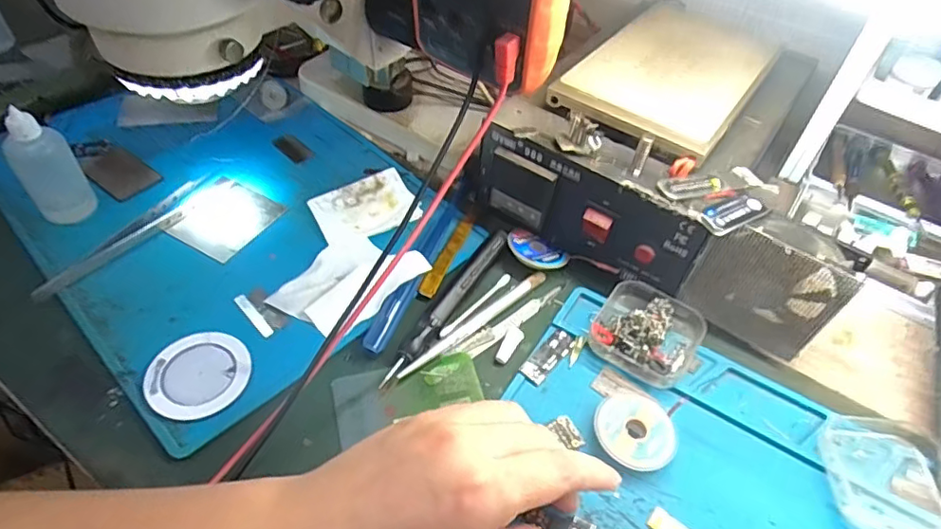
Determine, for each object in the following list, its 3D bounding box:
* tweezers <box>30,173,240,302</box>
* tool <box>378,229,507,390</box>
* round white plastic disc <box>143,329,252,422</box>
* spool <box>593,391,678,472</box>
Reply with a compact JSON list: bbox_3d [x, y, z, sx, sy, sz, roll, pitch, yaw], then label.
[{"bbox_3d":[-0.232,-0.023,0.397,0.024,0.011,0.145,26,53,18],"label":"tweezers"},{"bbox_3d":[-0.014,0.024,0.372,0.013,0.013,0.140,27,53,19],"label":"tool"},{"bbox_3d":[-0.158,0.063,0.330,0.055,0.007,0.054,2,49,-2],"label":"round white plastic disc"},{"bbox_3d":[0.092,0.096,0.321,0.042,0.013,0.045,2,49,-2],"label":"spool"}]

